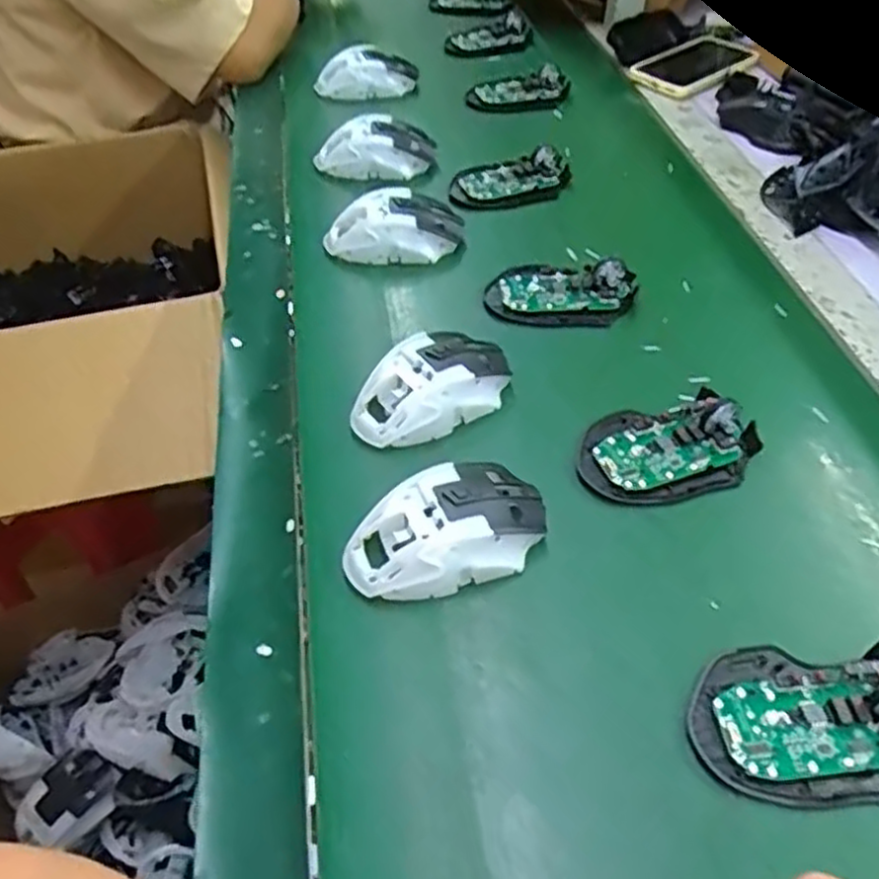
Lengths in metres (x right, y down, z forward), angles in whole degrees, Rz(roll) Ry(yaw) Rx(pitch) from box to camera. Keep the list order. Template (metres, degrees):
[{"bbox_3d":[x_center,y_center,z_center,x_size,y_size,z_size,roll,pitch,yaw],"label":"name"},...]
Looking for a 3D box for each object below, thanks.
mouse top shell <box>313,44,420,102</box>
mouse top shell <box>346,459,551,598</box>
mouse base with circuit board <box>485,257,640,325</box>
[{"bbox_3d":[-0.084,-0.417,0.843,0.115,0.039,0.055,0,48,3],"label":"mouse top shell"},{"bbox_3d":[0.004,0.052,0.421,0.114,0.038,0.061,-18,49,-13],"label":"mouse top shell"},{"bbox_3d":[0.096,-0.119,0.581,0.115,0.027,0.057,0,48,2],"label":"mouse base with circuit board"}]

